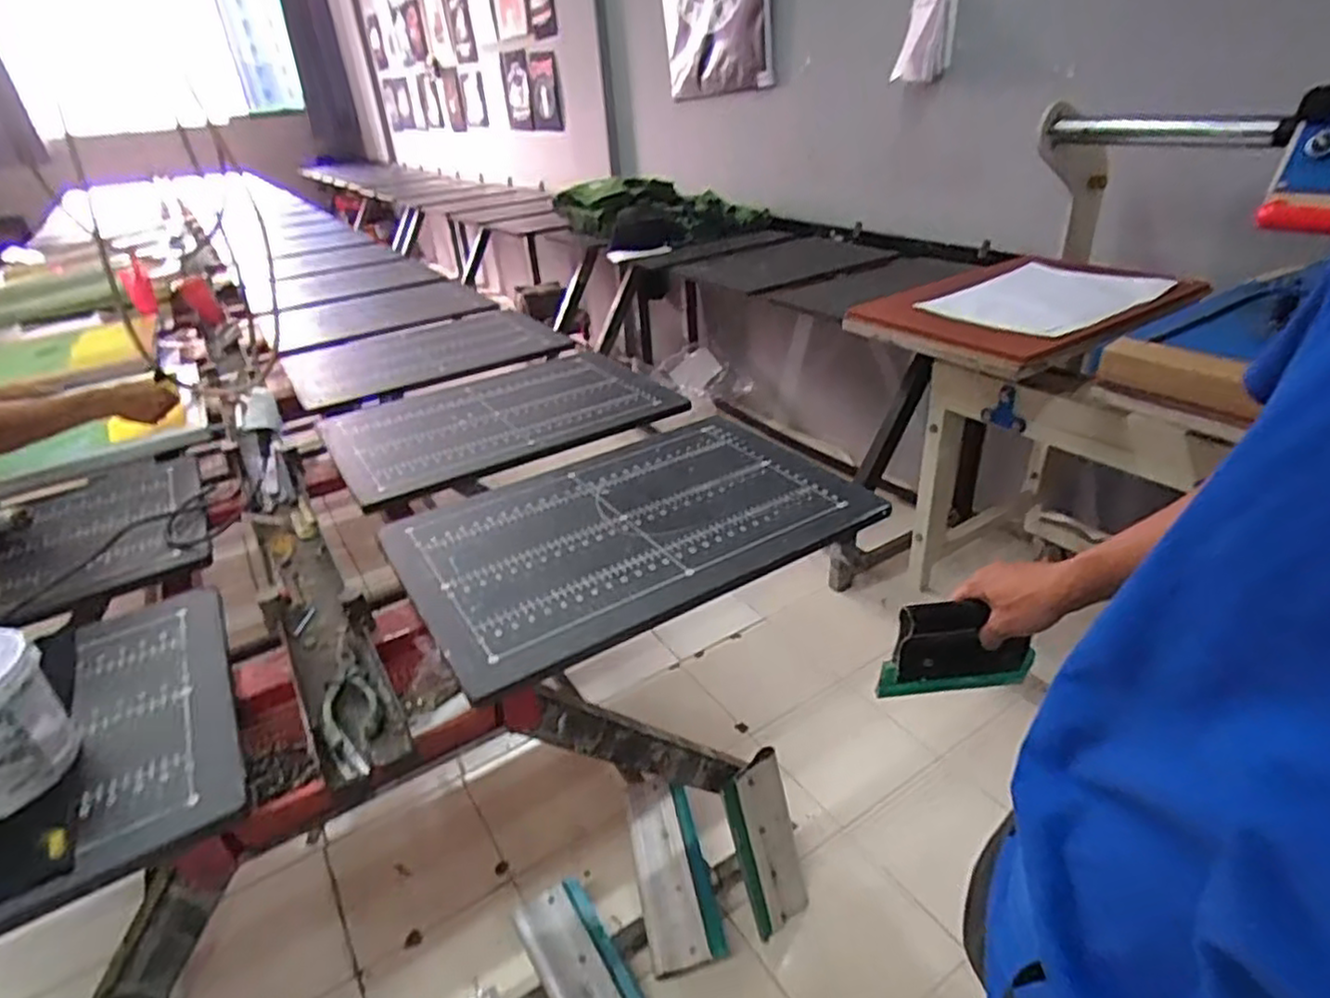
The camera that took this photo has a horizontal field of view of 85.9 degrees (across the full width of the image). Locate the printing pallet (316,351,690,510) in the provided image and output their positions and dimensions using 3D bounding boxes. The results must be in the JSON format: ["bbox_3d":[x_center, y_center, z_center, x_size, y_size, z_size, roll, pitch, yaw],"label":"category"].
[{"bbox_3d":[-0.321,-0.168,1.345,0.575,0.023,0.445,-21,32,-27],"label":"printing pallet"}]

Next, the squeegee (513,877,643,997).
[{"bbox_3d":[-0.114,0.819,1.178,0.134,0.052,0.341,-21,56,-30],"label":"squeegee"}]

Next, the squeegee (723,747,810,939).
[{"bbox_3d":[0.181,0.615,1.280,0.128,0.363,0.054,-23,26,-22],"label":"squeegee"}]

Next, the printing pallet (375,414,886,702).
[{"bbox_3d":[-0.048,0.026,1.005,0.606,0.015,0.422,-20,32,-25],"label":"printing pallet"}]

